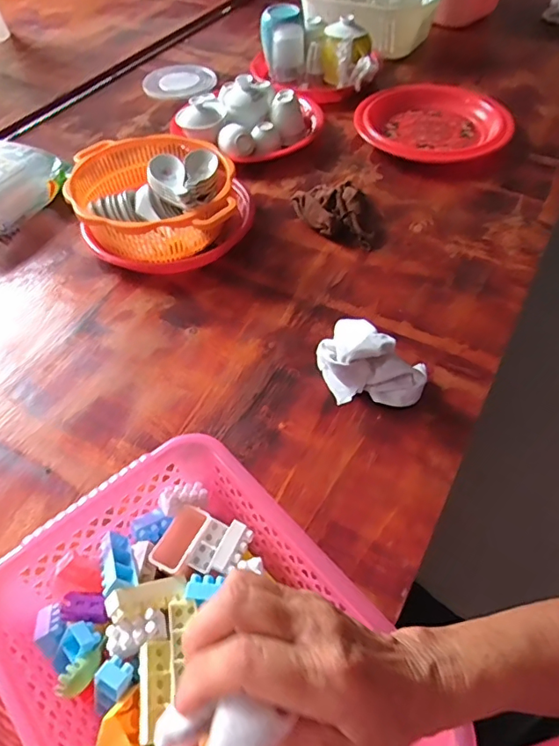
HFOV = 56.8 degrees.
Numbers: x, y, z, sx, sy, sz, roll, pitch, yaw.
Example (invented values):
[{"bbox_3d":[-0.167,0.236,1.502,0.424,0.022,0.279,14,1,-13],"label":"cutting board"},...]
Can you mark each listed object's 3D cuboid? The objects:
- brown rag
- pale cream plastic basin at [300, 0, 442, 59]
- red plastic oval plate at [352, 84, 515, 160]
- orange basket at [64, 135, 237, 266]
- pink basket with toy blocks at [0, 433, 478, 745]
[{"bbox_3d":[0.089,-0.230,0.731,0.093,0.040,0.141,-31,57,-20],"label":"brown rag"},{"bbox_3d":[0.193,-0.762,1.094,0.270,0.096,0.291,36,61,26],"label":"pale cream plastic basin"},{"bbox_3d":[0.254,-0.416,0.863,0.251,0.033,0.223,21,56,17],"label":"red plastic oval plate"},{"bbox_3d":[-0.170,-0.242,0.718,0.212,0.082,0.224,-4,52,-1],"label":"orange basket"},{"bbox_3d":[-0.055,0.204,0.372,0.219,0.079,0.293,-35,59,-22],"label":"pink basket with toy blocks"}]

